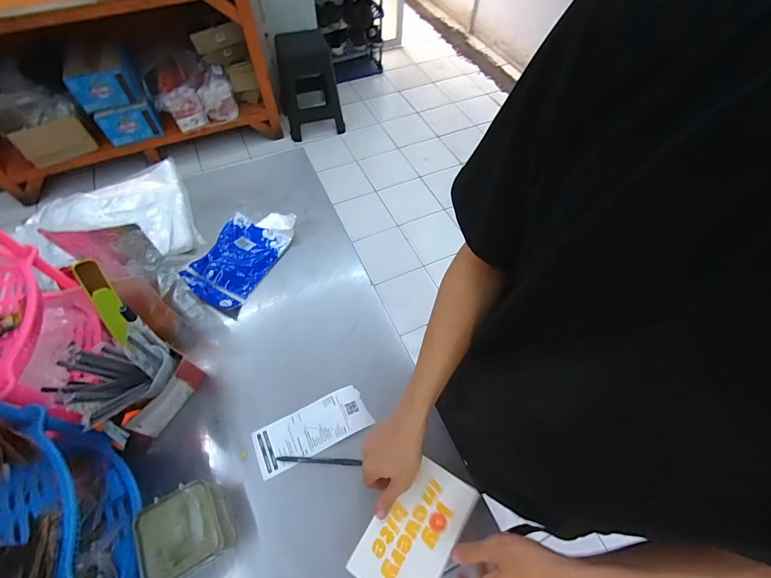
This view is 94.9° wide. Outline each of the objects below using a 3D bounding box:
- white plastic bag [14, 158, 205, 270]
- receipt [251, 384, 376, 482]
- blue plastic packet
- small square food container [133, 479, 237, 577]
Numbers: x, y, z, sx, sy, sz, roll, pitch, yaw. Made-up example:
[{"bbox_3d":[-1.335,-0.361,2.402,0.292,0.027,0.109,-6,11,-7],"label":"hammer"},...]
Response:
[{"bbox_3d":[-0.629,-0.153,0.809,0.338,0.069,0.307,-24,62,-15],"label":"white plastic bag"},{"bbox_3d":[-0.125,0.238,0.604,0.190,0.013,0.078,-23,61,-14],"label":"receipt"},{"bbox_3d":[-0.316,-0.077,0.776,0.148,0.039,0.252,23,61,13],"label":"blue plastic packet"},{"bbox_3d":[-0.281,0.342,0.501,0.109,0.051,0.104,-24,61,-15],"label":"small square food container"}]

